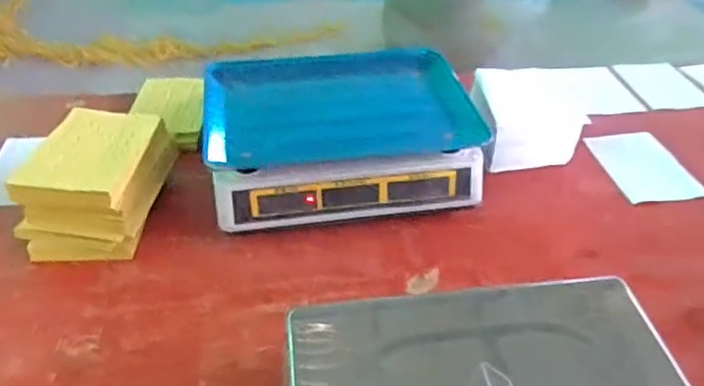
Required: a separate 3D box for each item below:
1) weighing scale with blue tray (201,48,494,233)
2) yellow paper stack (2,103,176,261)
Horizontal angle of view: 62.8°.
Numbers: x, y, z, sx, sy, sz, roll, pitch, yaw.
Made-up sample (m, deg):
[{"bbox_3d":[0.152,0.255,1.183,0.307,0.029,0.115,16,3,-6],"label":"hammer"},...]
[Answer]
[{"bbox_3d":[-0.016,-0.081,0.757,0.323,0.118,0.264,-6,41,-8],"label":"weighing scale with blue tray"},{"bbox_3d":[-0.302,-0.012,0.697,0.133,0.090,0.186,7,41,7],"label":"yellow paper stack"}]

